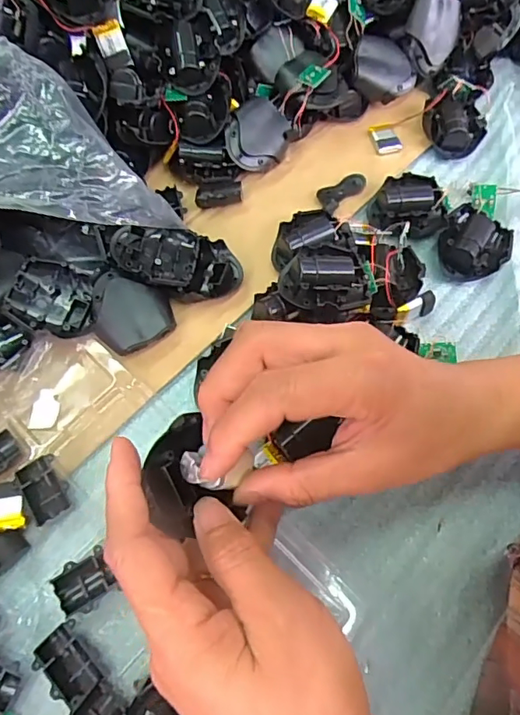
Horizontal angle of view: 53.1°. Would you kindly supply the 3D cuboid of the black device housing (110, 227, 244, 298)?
[{"bbox_3d":[-0.061,-0.067,0.382,0.092,0.024,0.048,8,61,-10],"label":"black device housing"}]

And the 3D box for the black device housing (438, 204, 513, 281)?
[{"bbox_3d":[0.163,-0.088,0.392,0.049,0.024,0.059,28,68,14],"label":"black device housing"}]

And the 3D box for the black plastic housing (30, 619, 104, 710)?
[{"bbox_3d":[-0.103,0.165,0.278,0.025,0.009,0.036,-40,69,-16],"label":"black plastic housing"}]

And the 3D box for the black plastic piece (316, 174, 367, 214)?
[{"bbox_3d":[0.064,-0.137,0.425,0.025,0.007,0.048,41,71,19],"label":"black plastic piece"}]

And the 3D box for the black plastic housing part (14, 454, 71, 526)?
[{"bbox_3d":[-0.132,0.082,0.322,0.024,0.013,0.036,-28,66,-12],"label":"black plastic housing part"}]

